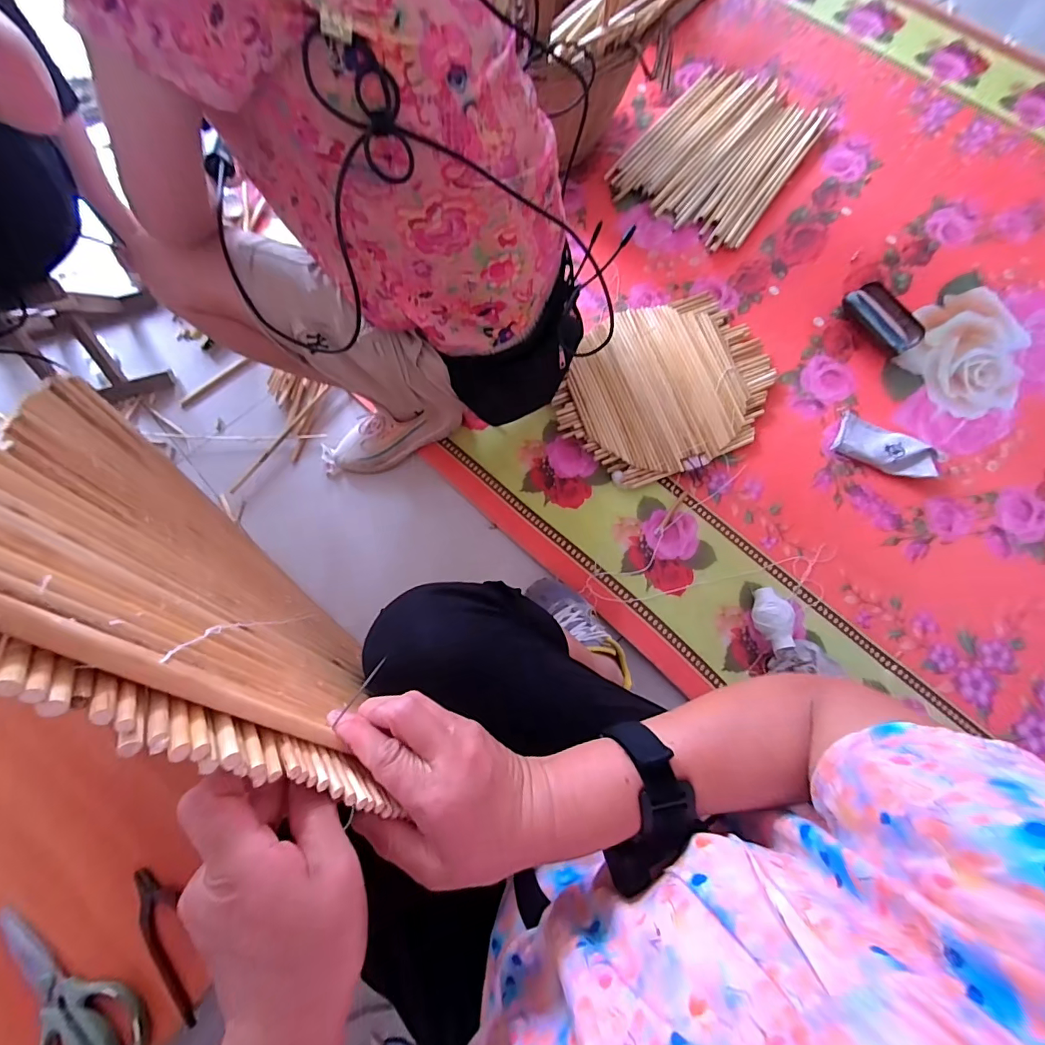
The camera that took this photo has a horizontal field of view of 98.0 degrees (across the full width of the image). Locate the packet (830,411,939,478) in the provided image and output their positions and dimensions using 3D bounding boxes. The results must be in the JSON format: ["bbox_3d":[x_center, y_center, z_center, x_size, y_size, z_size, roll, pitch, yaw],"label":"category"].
[{"bbox_3d":[0.683,-0.144,0.850,0.172,0.033,0.088,32,78,23],"label":"packet"}]

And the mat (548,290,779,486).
[{"bbox_3d":[0.277,-0.266,0.888,0.422,0.023,0.329,-25,78,-6],"label":"mat"}]

